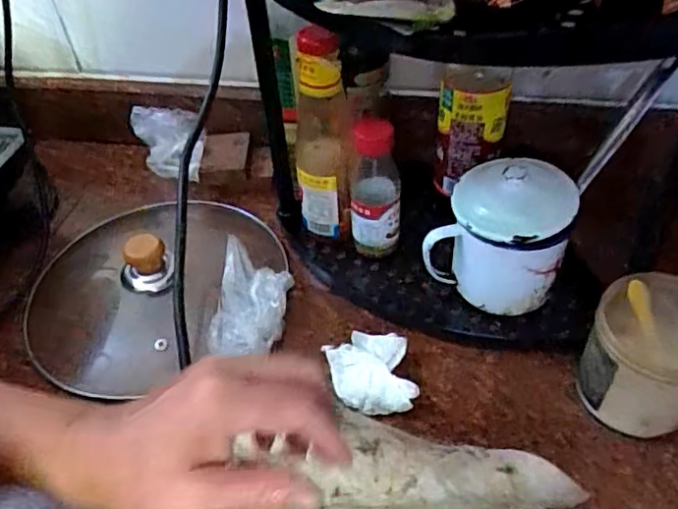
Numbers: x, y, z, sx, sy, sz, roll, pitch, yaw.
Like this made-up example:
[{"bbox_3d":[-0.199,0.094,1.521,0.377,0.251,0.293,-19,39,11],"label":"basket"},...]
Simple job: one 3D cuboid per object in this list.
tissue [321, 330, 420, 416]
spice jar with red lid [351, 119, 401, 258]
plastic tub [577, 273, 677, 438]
[{"bbox_3d":[0.026,0.095,0.461,0.063,0.029,0.063,-9,45,-3],"label":"tissue"},{"bbox_3d":[0.033,-0.052,0.524,0.044,0.136,0.037,-2,45,4],"label":"spice jar with red lid"},{"bbox_3d":[0.225,0.074,0.424,0.084,0.089,0.089,17,49,21],"label":"plastic tub"}]

